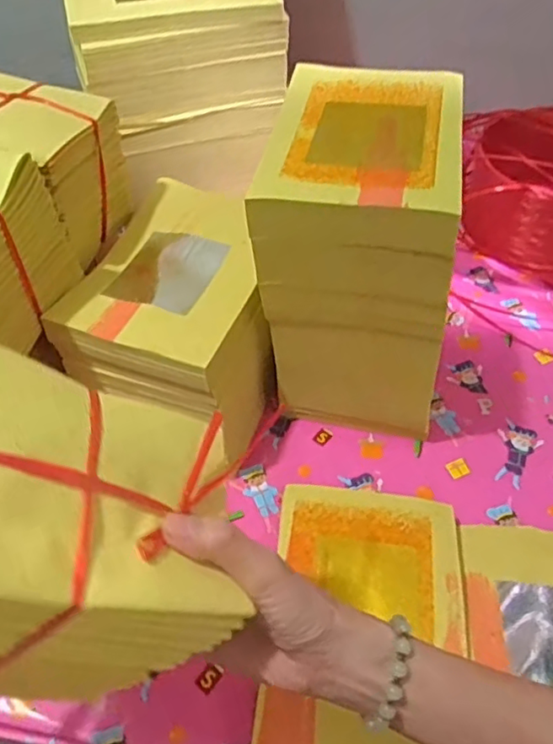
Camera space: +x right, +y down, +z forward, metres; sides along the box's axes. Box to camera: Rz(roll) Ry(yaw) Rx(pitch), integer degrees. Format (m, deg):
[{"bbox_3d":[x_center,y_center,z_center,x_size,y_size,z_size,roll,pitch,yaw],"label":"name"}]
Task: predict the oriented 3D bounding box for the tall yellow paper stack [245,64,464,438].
[{"bbox_3d":[0.088,-0.115,0.617,0.191,0.281,0.224,8,51,5],"label":"tall yellow paper stack"}]

